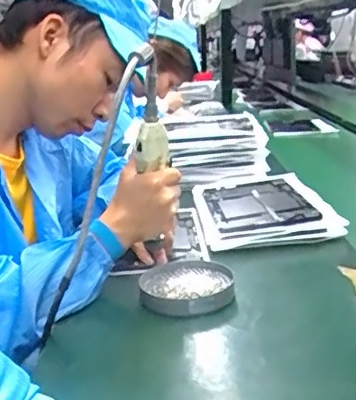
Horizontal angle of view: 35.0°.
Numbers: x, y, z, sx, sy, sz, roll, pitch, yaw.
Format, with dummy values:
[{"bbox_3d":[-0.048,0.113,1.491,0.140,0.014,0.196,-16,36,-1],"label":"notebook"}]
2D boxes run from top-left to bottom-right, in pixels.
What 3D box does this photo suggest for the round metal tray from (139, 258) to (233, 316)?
[{"bbox_3d":[0.011,0.105,0.692,0.111,0.022,0.131,-5,15,-3],"label":"round metal tray"}]

